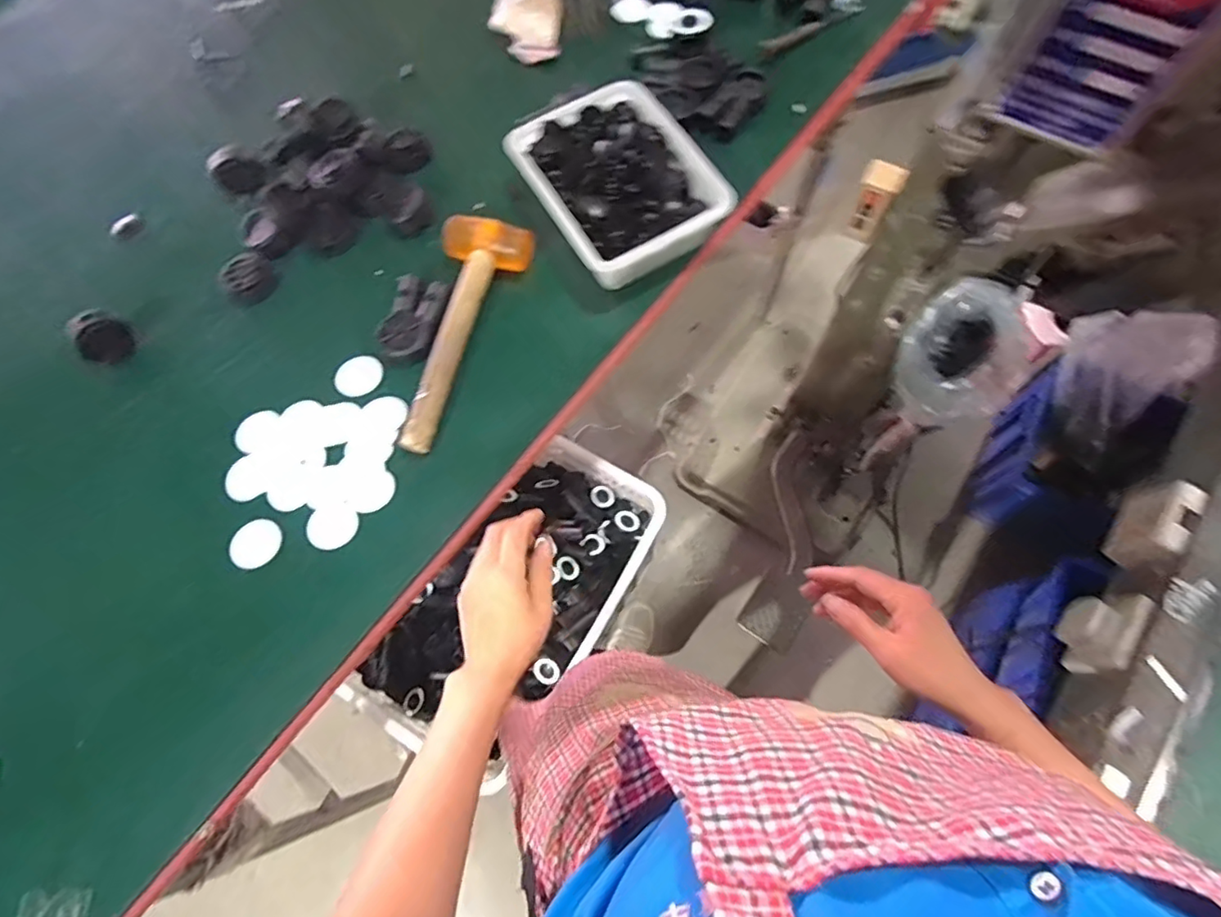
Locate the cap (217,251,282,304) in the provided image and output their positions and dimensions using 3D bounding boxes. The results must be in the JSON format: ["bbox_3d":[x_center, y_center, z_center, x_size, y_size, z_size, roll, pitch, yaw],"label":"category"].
[{"bbox_3d":[-0.433,-0.216,0.699,0.058,0.021,0.058,-1,70,2],"label":"cap"}]

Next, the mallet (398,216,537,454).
[{"bbox_3d":[-0.168,-0.138,0.642,0.100,0.059,0.272,11,70,6],"label":"mallet"}]

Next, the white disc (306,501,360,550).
[{"bbox_3d":[-0.285,0.069,0.598,0.051,0.005,0.047,-1,70,2],"label":"white disc"}]

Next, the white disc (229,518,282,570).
[{"bbox_3d":[-0.363,0.086,0.595,0.052,0.004,0.050,-1,70,2],"label":"white disc"}]

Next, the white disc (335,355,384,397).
[{"bbox_3d":[-0.284,-0.093,0.657,0.052,0.004,0.046,-37,73,-11],"label":"white disc"}]

